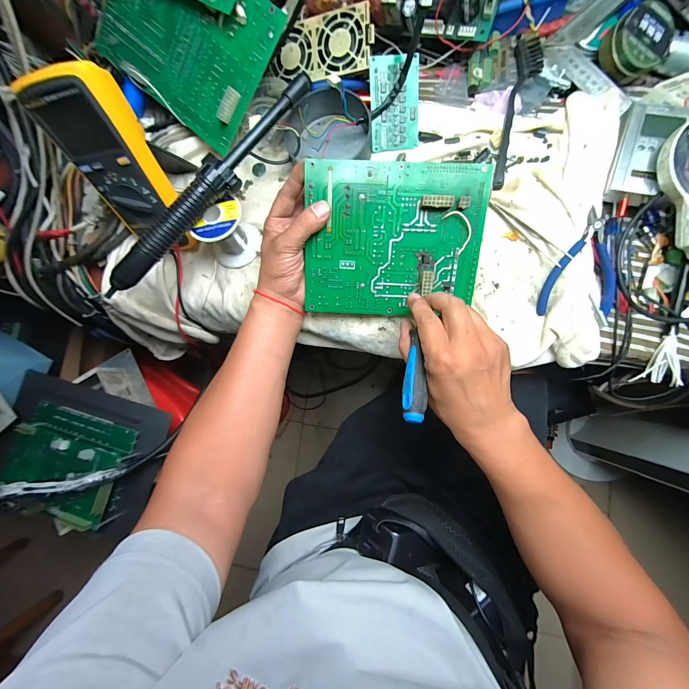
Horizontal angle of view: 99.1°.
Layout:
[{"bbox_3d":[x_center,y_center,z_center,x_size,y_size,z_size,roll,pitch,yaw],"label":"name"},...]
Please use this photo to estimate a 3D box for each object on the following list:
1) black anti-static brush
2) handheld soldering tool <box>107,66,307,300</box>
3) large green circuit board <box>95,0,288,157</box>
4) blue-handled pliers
[{"bbox_3d":[0.214,-0.281,0.356,0.035,0.025,0.184,9,85,6],"label":"black anti-static brush"},{"bbox_3d":[-0.140,-0.175,0.315,0.029,0.027,0.302,40,88,8],"label":"handheld soldering tool"},{"bbox_3d":[-0.190,-0.364,0.347,0.210,0.014,0.154,40,112,0],"label":"large green circuit board"},{"bbox_3d":[0.263,-0.088,0.325,0.079,0.011,0.110,1,105,1],"label":"blue-handled pliers"}]

